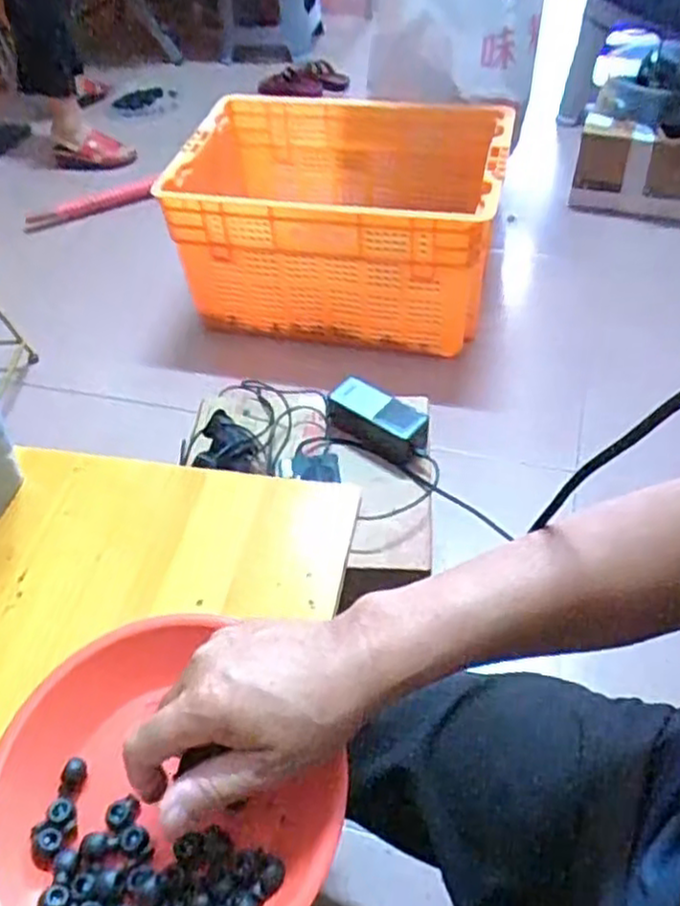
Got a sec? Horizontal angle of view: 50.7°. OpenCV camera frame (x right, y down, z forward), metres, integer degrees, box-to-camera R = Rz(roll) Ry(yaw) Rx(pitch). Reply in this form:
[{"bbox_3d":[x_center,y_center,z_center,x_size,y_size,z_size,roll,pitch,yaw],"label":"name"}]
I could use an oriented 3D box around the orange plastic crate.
[{"bbox_3d":[0.007,-0.463,1.418,0.598,0.293,0.431,9,51,12],"label":"orange plastic crate"}]

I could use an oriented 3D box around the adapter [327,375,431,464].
[{"bbox_3d":[0.044,-0.046,0.906,0.134,0.053,0.055,28,57,26],"label":"adapter"}]

